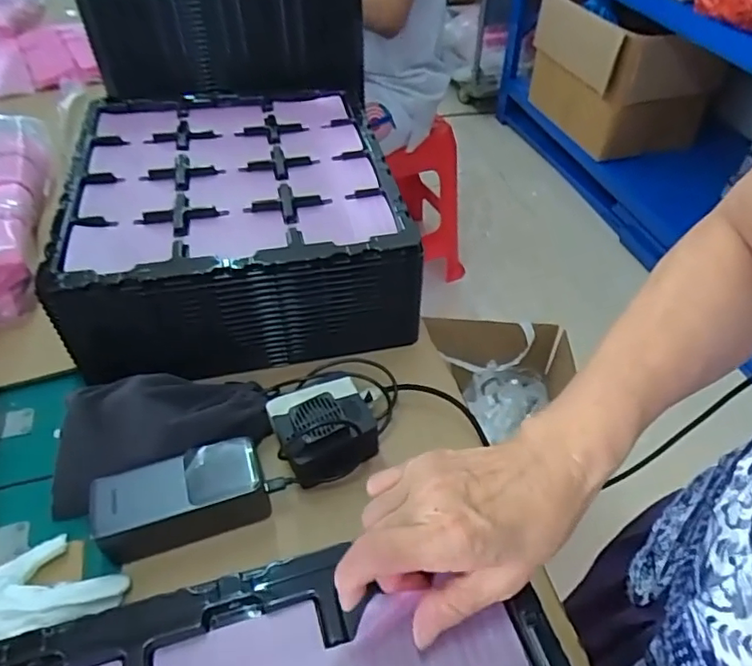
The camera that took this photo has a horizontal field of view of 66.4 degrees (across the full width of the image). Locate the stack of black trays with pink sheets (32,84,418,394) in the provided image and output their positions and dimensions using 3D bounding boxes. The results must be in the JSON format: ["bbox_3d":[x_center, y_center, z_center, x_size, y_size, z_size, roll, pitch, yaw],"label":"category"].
[{"bbox_3d":[-0.156,-0.140,0.664,0.329,0.125,0.362,-8,46,-7],"label":"stack of black trays with pink sheets"}]

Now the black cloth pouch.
[{"bbox_3d":[-0.193,0.082,0.500,0.188,0.063,0.087,-18,48,-17],"label":"black cloth pouch"}]

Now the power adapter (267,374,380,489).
[{"bbox_3d":[-0.045,0.081,0.503,0.081,0.054,0.076,-16,47,-15],"label":"power adapter"}]

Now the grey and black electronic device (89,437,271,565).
[{"bbox_3d":[-0.156,0.137,0.466,0.128,0.052,0.061,-15,47,-14],"label":"grey and black electronic device"}]

